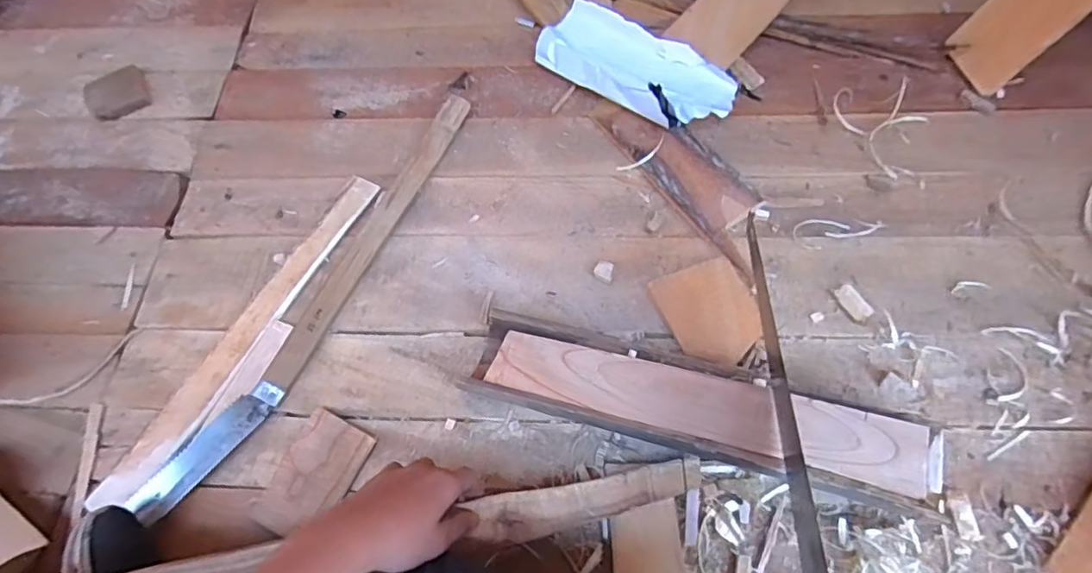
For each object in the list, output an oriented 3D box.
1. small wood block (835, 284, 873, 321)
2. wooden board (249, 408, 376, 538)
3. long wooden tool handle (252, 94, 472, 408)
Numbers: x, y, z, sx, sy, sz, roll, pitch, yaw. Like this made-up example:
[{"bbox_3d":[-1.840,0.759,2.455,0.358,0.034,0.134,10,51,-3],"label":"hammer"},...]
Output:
[{"bbox_3d":[0.324,0.017,0.604,0.021,0.005,0.040,-28,65,-10],"label":"small wood block"},{"bbox_3d":[-0.229,0.188,0.565,0.073,0.013,0.115,25,68,15],"label":"wooden board"},{"bbox_3d":[-0.206,-0.061,0.677,0.035,0.024,0.427,21,67,13],"label":"long wooden tool handle"}]

